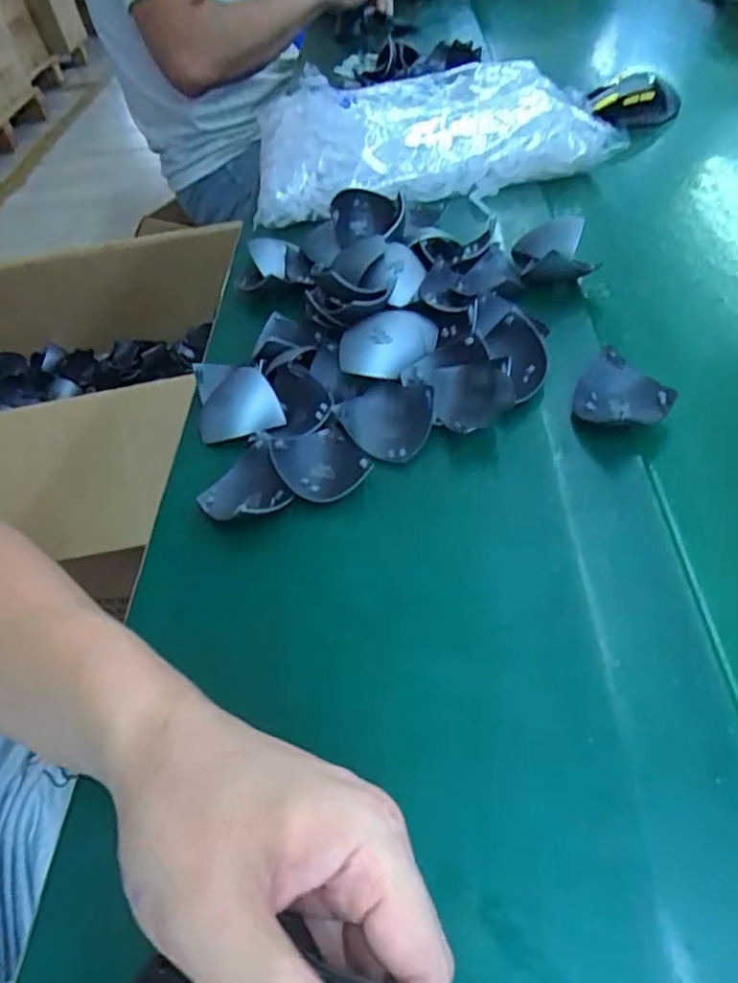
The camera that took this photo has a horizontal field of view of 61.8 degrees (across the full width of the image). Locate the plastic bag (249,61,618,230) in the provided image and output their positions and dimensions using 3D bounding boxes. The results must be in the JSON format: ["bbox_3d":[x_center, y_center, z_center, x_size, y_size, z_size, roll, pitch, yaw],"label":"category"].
[{"bbox_3d":[0.041,-0.394,0.654,0.344,0.052,0.266,-14,48,-2],"label":"plastic bag"}]

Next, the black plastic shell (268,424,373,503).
[{"bbox_3d":[-0.031,-0.015,0.382,0.051,0.027,0.056,-23,49,-10],"label":"black plastic shell"}]

